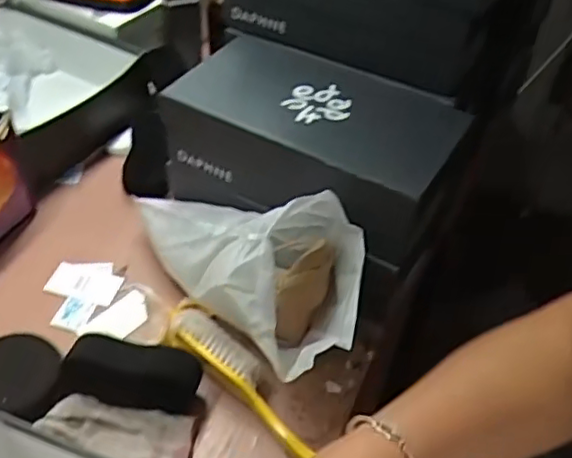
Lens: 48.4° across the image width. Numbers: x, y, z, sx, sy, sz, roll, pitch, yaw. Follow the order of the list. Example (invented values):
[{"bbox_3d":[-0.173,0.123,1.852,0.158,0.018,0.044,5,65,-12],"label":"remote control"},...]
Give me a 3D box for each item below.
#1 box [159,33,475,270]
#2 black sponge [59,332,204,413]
[{"bbox_3d":[0.031,-0.094,0.703,0.291,0.119,0.170,26,49,20],"label":"box"},{"bbox_3d":[-0.147,0.136,0.611,0.128,0.055,0.046,8,45,3],"label":"black sponge"}]

